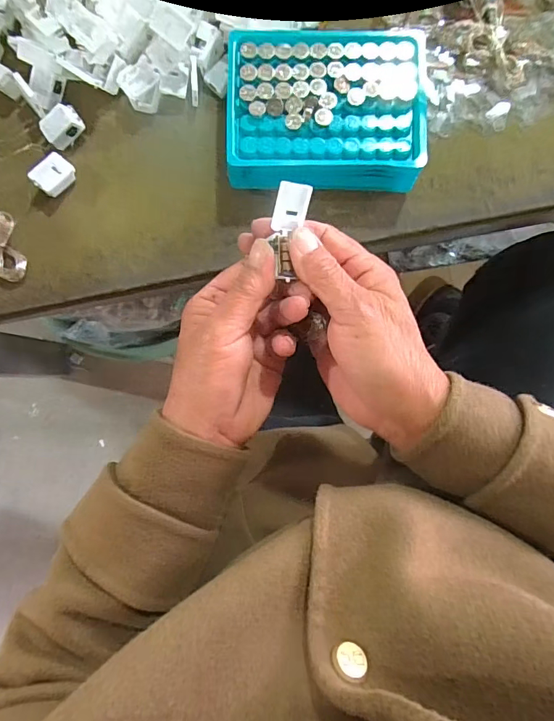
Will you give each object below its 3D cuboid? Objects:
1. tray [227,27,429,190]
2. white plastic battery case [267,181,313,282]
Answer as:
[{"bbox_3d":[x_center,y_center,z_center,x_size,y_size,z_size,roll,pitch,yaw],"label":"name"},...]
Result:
[{"bbox_3d":[0.034,-0.169,0.304,0.131,0.036,0.095,1,88,0],"label":"tray"},{"bbox_3d":[0.007,-0.073,0.249,0.019,0.012,0.053,8,103,0],"label":"white plastic battery case"}]

